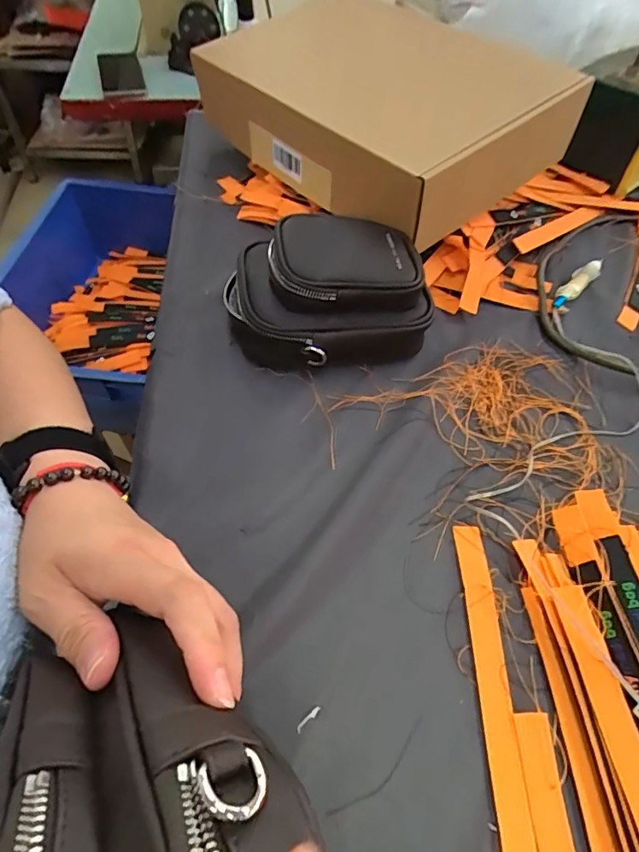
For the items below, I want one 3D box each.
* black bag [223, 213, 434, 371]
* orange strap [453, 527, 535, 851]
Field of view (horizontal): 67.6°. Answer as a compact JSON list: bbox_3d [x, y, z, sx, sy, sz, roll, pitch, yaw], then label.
[{"bbox_3d":[0.005,-0.123,0.442,0.173,0.087,0.127,-14,59,-13],"label":"black bag"},{"bbox_3d":[0.112,0.171,0.302,0.020,0.004,0.222,3,56,-2],"label":"orange strap"}]

